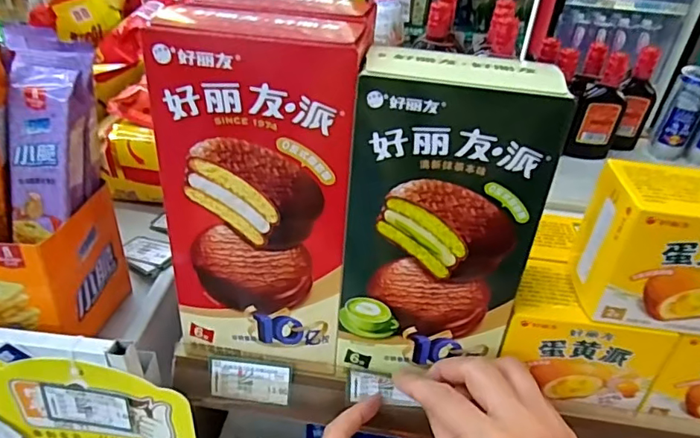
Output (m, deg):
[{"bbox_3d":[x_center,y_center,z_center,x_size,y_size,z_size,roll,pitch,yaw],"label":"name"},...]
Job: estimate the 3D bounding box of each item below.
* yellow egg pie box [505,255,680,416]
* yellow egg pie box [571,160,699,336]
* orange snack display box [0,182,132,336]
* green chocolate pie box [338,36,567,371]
[{"bbox_3d":[0.162,0.083,0.380,0.105,0.074,0.064,9,37,6],"label":"yellow egg pie box"},{"bbox_3d":[0.211,0.018,0.334,0.115,0.083,0.062,7,36,3],"label":"yellow egg pie box"},{"bbox_3d":[-0.272,0.027,0.402,0.159,0.099,0.092,10,37,6],"label":"orange snack display box"},{"bbox_3d":[0.055,0.009,0.334,0.112,0.208,0.054,6,36,2],"label":"green chocolate pie box"}]

